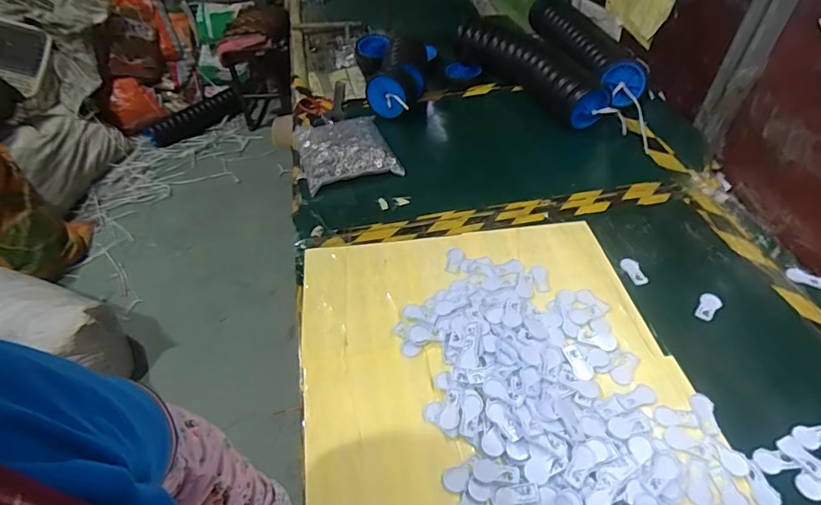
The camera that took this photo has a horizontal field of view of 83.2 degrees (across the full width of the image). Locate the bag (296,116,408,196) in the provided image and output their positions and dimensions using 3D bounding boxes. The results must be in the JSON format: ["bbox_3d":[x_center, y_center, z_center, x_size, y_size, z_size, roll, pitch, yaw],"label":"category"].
[{"bbox_3d":[-0.175,-0.278,1.208,0.229,0.065,0.267,-15,48,-13],"label":"bag"}]

